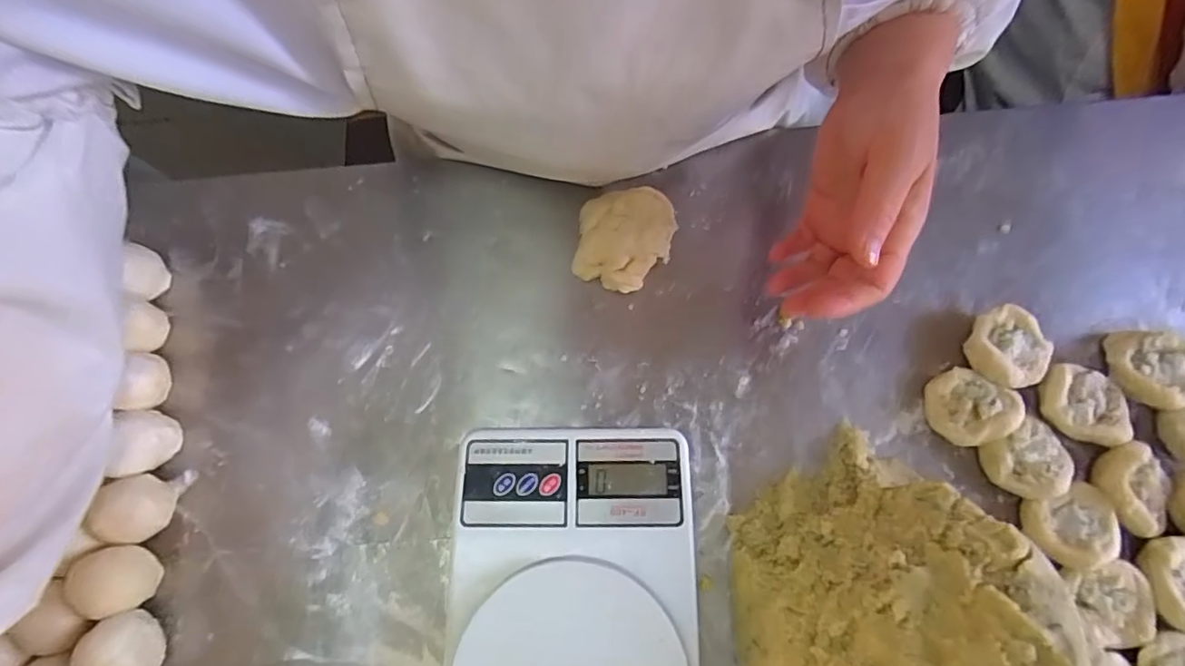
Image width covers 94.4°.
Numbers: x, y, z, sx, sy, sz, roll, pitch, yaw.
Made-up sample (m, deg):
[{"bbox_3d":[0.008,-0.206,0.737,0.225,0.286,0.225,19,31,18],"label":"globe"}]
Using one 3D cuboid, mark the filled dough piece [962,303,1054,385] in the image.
[{"bbox_3d":[0.276,0.011,0.371,0.047,0.028,0.051,0,72,1],"label":"filled dough piece"}]

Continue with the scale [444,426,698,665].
[{"bbox_3d":[-0.013,0.167,0.343,0.149,0.028,0.211,0,72,2],"label":"scale"}]

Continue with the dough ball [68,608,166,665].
[{"bbox_3d":[-0.293,0.199,0.343,0.033,0.040,0.043,-16,75,-2],"label":"dough ball"}]

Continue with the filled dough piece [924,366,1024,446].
[{"bbox_3d":[0.248,0.051,0.364,0.049,0.030,0.042,42,78,13],"label":"filled dough piece"}]

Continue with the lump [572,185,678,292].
[{"bbox_3d":[0.022,-0.067,0.401,0.069,0.038,0.066,-1,75,2],"label":"lump"}]

